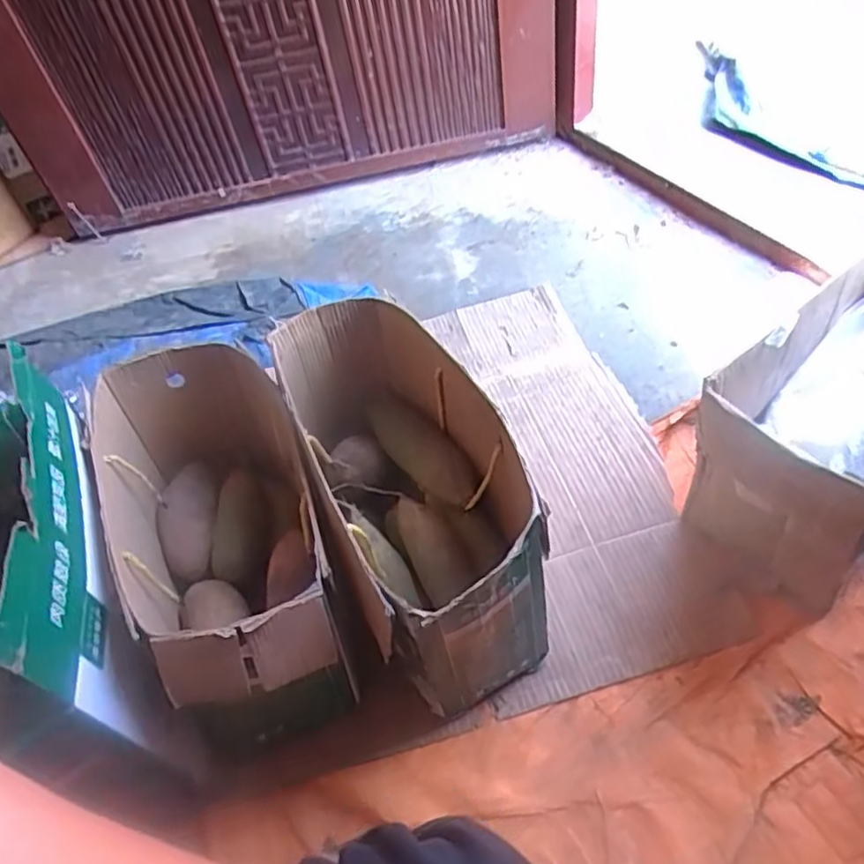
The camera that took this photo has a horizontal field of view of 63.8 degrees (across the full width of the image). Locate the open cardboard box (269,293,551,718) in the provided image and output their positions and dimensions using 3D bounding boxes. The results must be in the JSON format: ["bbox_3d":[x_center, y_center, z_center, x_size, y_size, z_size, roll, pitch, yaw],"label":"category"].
[{"bbox_3d":[-0.016,0.060,0.736,0.185,0.262,0.375,-24,50,-8],"label":"open cardboard box"}]

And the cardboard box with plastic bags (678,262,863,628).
[{"bbox_3d":[0.456,-0.007,0.749,0.362,0.278,0.184,-36,52,-17],"label":"cardboard box with plastic bags"}]

